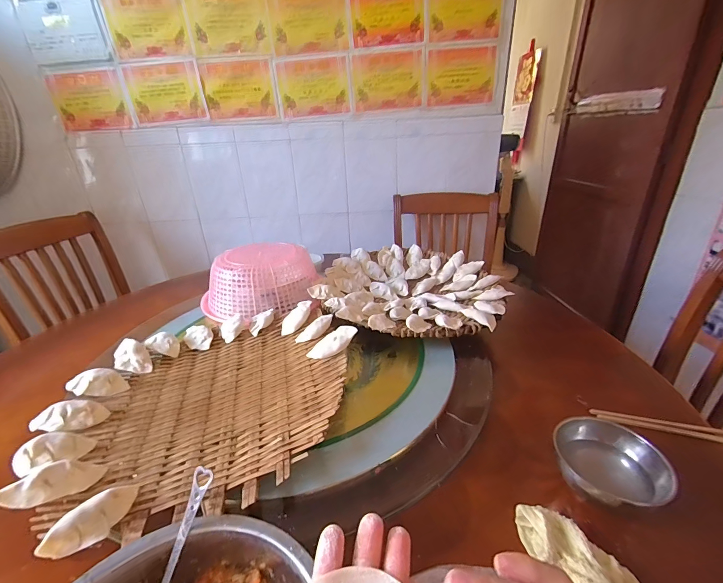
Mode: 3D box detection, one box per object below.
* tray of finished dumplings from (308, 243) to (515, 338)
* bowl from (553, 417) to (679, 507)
[{"bbox_3d":[0.093,-0.001,0.740,0.384,0.062,0.374,-4,25,-4],"label":"tray of finished dumplings"},{"bbox_3d":[0.277,0.205,0.389,0.115,0.057,0.105,-2,25,1],"label":"bowl"}]

